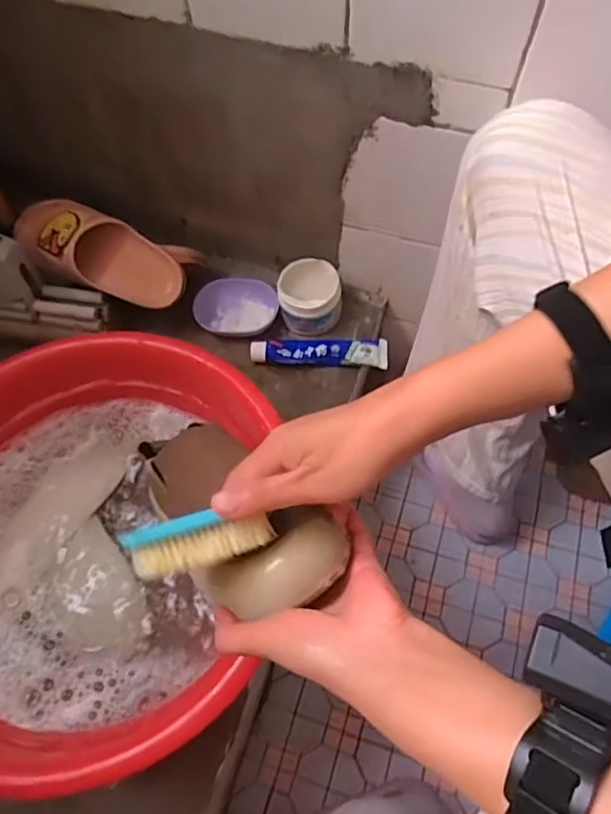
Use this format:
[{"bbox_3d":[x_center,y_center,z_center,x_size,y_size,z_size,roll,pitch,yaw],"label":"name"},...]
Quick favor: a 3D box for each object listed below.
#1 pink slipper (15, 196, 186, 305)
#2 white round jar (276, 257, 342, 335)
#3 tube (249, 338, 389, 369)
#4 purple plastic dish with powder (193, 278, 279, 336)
[{"bbox_3d":[-0.237,-0.180,0.683,0.196,0.051,0.076,23,63,-9],"label":"pink slipper"},{"bbox_3d":[0.006,-0.137,0.728,0.075,0.057,0.065,8,62,6],"label":"white round jar"},{"bbox_3d":[0.017,-0.071,0.722,0.166,0.020,0.037,3,61,3],"label":"tube"},{"bbox_3d":[-0.091,-0.125,0.749,0.105,0.033,0.071,2,61,3],"label":"purple plastic dish with powder"}]

